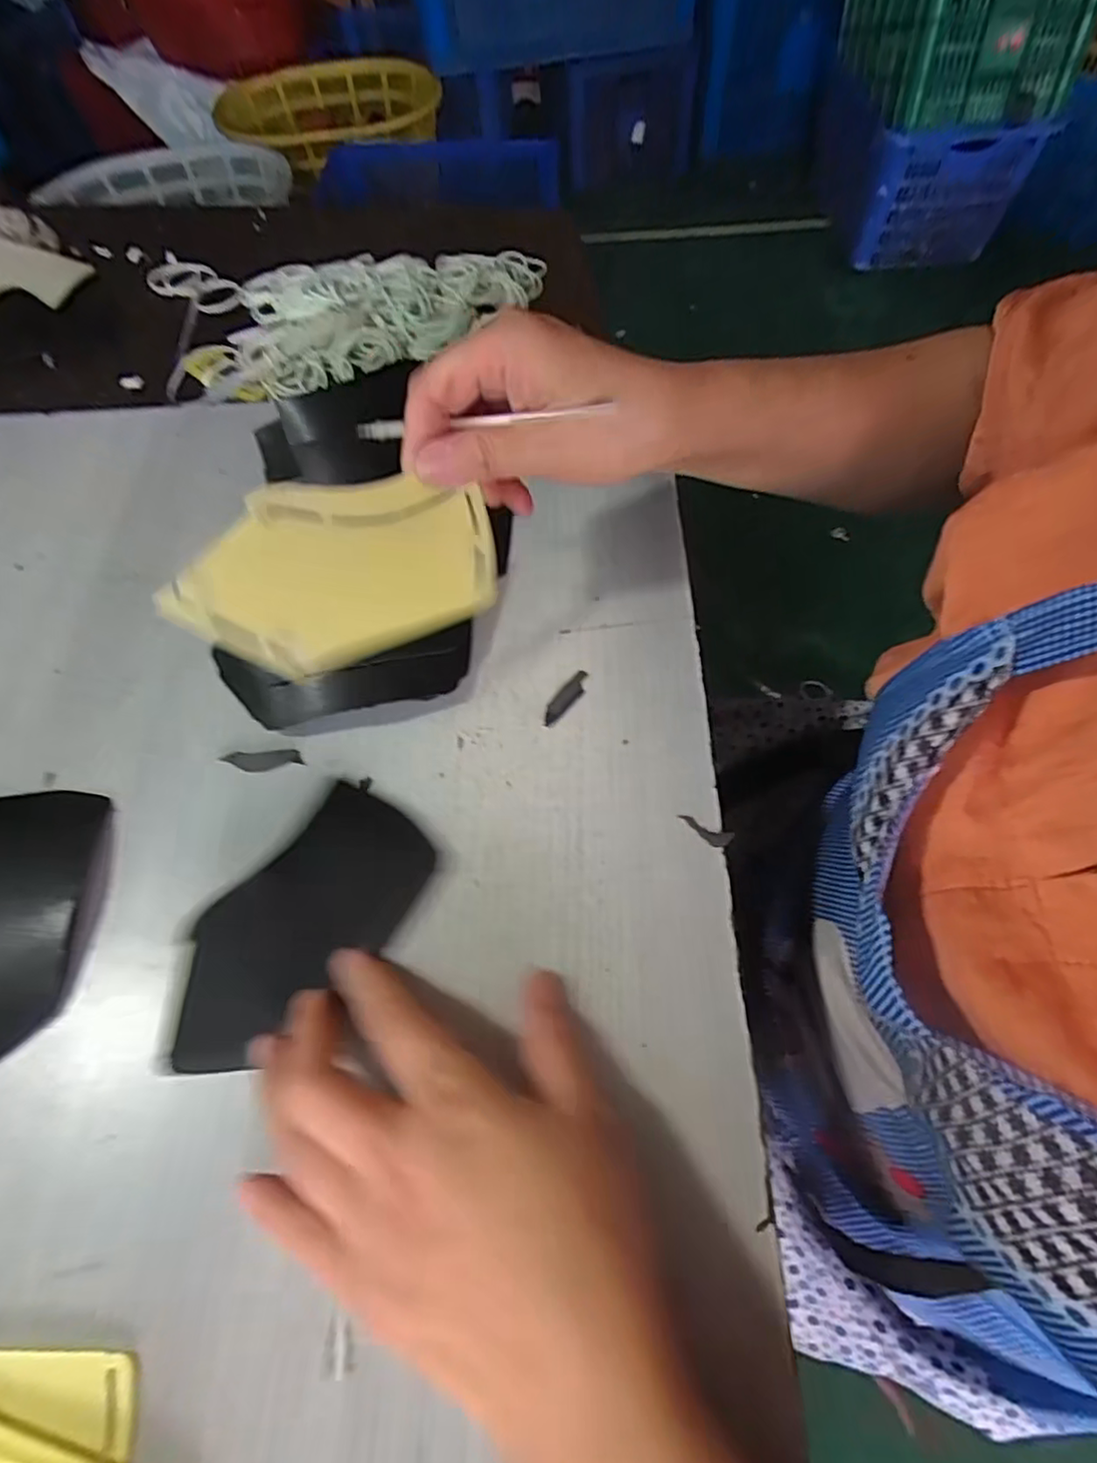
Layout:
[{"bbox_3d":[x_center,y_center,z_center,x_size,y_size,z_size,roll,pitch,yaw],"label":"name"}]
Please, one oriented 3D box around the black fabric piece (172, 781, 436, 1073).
[{"bbox_3d":[-0.110,0.084,0.288,0.062,0.020,0.129,33,65,19],"label":"black fabric piece"}]

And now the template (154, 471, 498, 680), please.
[{"bbox_3d":[-0.086,-0.068,0.283,0.137,0.074,0.011,-25,36,-25],"label":"template"}]

